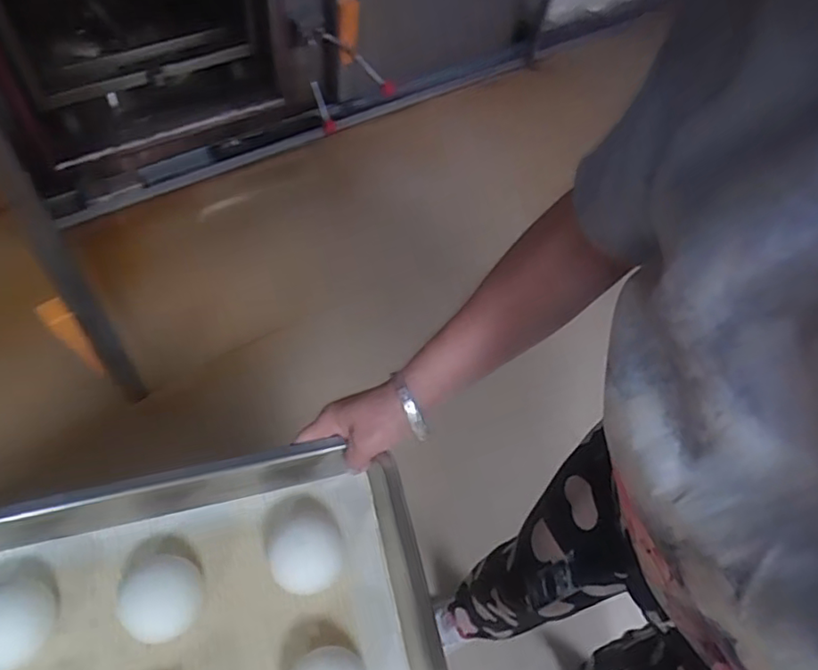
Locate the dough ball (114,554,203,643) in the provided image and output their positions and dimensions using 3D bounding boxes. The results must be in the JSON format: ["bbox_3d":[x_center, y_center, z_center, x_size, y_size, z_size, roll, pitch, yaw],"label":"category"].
[{"bbox_3d":[-0.196,0.203,0.464,0.059,0.042,0.073,-22,60,-19],"label":"dough ball"}]

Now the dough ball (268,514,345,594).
[{"bbox_3d":[-0.085,0.182,0.487,0.057,0.041,0.066,-19,59,-17],"label":"dough ball"}]

